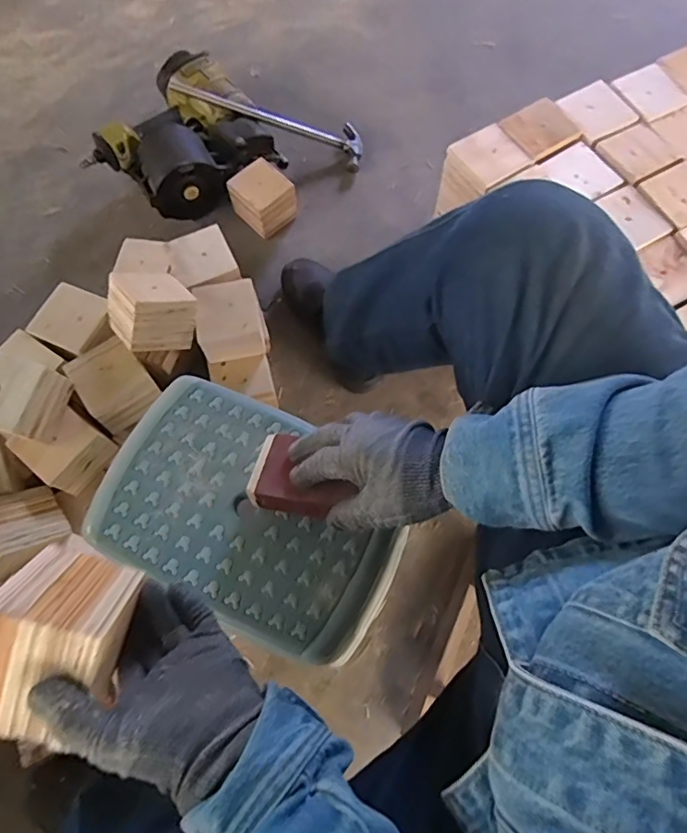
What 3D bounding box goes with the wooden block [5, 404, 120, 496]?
[{"bbox_3d":[-0.392,0.046,0.761,0.078,0.079,0.100,37,75,11],"label":"wooden block"}]

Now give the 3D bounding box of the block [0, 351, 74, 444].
[{"bbox_3d":[-0.438,-0.025,0.708,0.102,0.078,0.103,18,72,5],"label":"block"}]

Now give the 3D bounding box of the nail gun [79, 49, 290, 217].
[{"bbox_3d":[-0.279,-0.526,1.025,0.289,0.125,0.312,28,73,8],"label":"nail gun"}]

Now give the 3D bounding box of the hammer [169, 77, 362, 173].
[{"bbox_3d":[-0.140,-0.575,1.026,0.374,0.027,0.096,11,71,-18],"label":"hammer"}]

